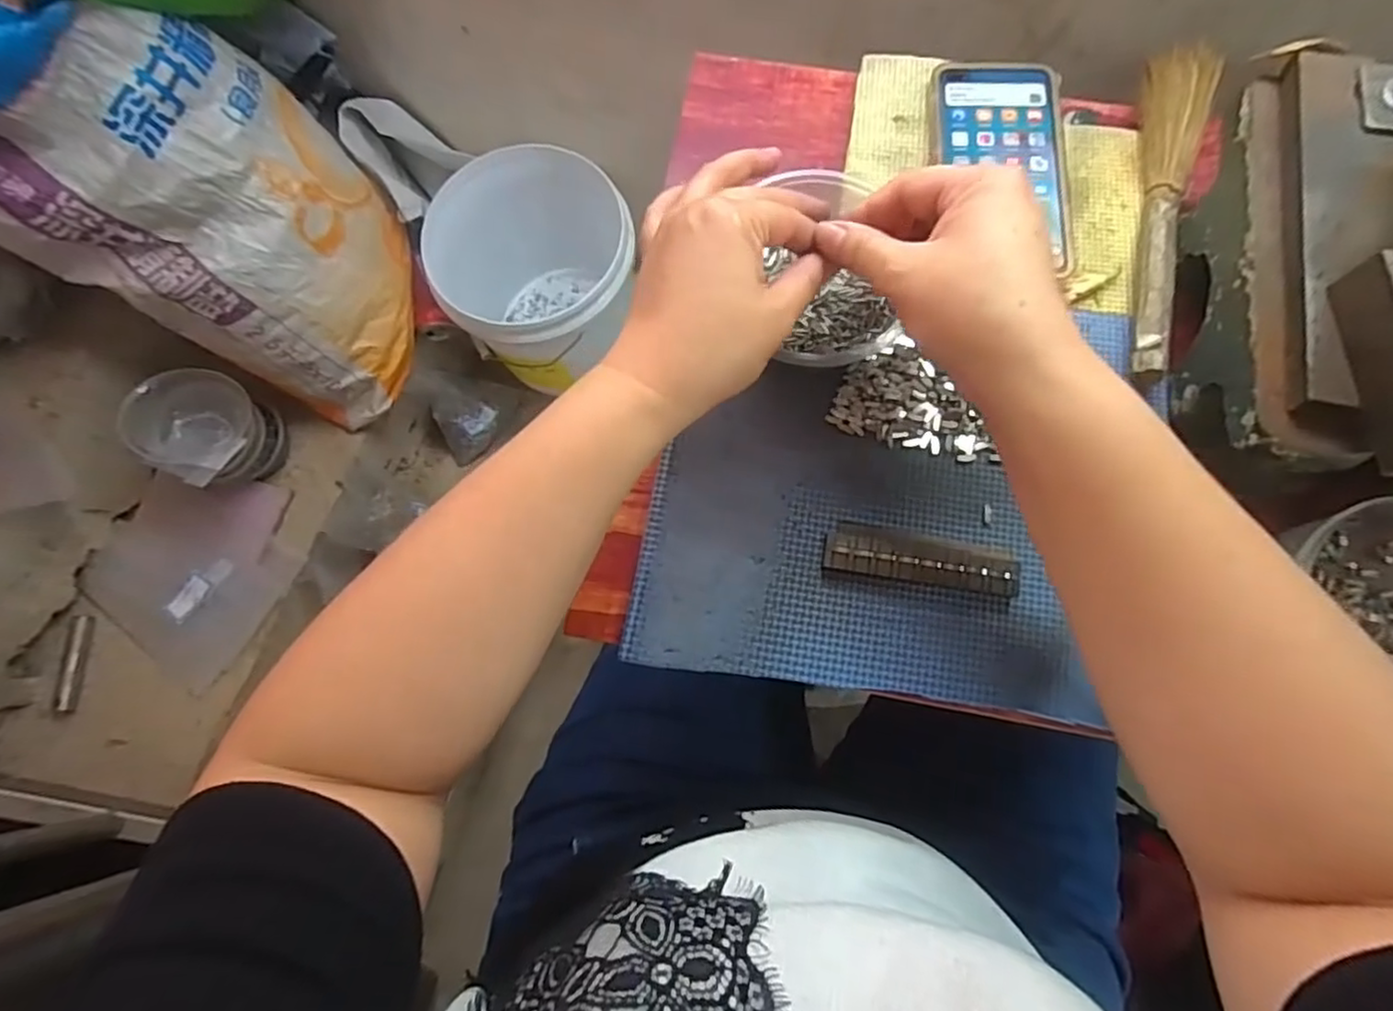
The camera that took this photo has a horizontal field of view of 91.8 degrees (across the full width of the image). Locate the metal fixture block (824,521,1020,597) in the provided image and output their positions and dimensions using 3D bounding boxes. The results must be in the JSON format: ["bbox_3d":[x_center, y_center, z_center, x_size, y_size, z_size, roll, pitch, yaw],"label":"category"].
[{"bbox_3d":[0.117,0.027,0.354,0.096,0.012,0.029,8,76,3],"label":"metal fixture block"}]

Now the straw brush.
[{"bbox_3d":[0.277,-0.179,0.394,0.037,0.020,0.231,15,76,5],"label":"straw brush"}]

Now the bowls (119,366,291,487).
[{"bbox_3d":[-0.583,-0.084,0.831,0.110,0.138,0.127,19,76,6],"label":"bowls"}]

